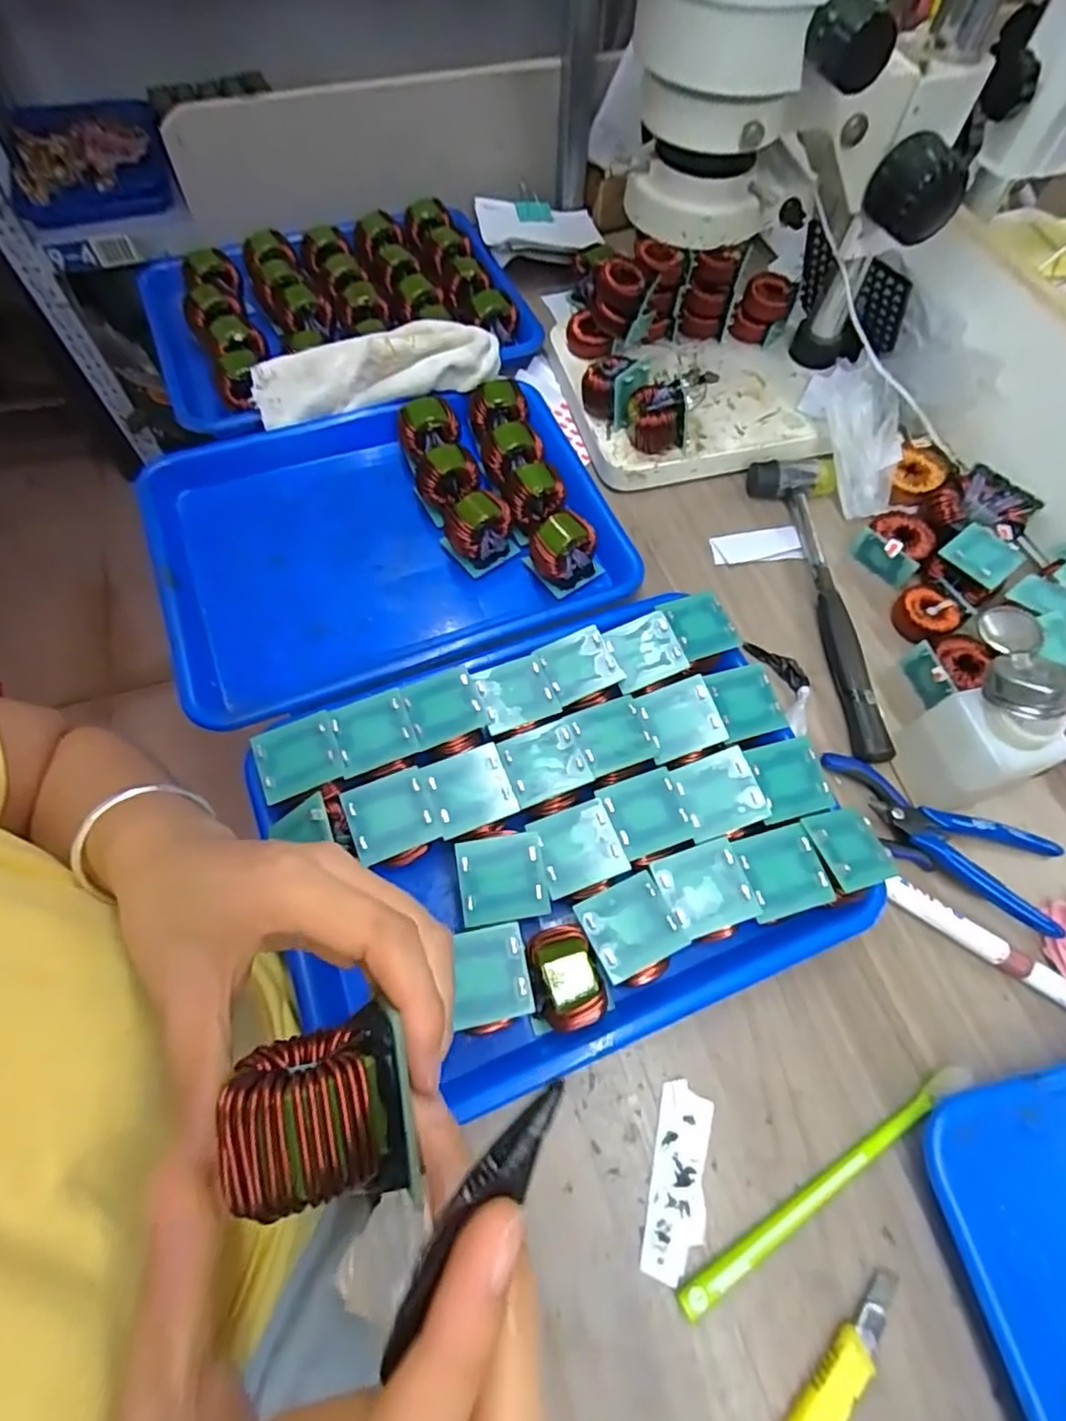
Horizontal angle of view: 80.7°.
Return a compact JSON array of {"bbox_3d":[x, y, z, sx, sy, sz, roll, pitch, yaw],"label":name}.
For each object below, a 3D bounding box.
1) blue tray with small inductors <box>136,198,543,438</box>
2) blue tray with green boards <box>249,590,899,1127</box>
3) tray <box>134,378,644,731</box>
[{"bbox_3d":[-0.178,-0.372,0.573,0.319,0.050,0.229,-18,66,-12],"label":"blue tray with small inductors"},{"bbox_3d":[0.019,0.069,0.376,0.312,0.055,0.240,-20,66,-13],"label":"blue tray with green boards"},{"bbox_3d":[-0.109,-0.137,0.470,0.324,0.051,0.244,-19,66,-13],"label":"tray"}]

